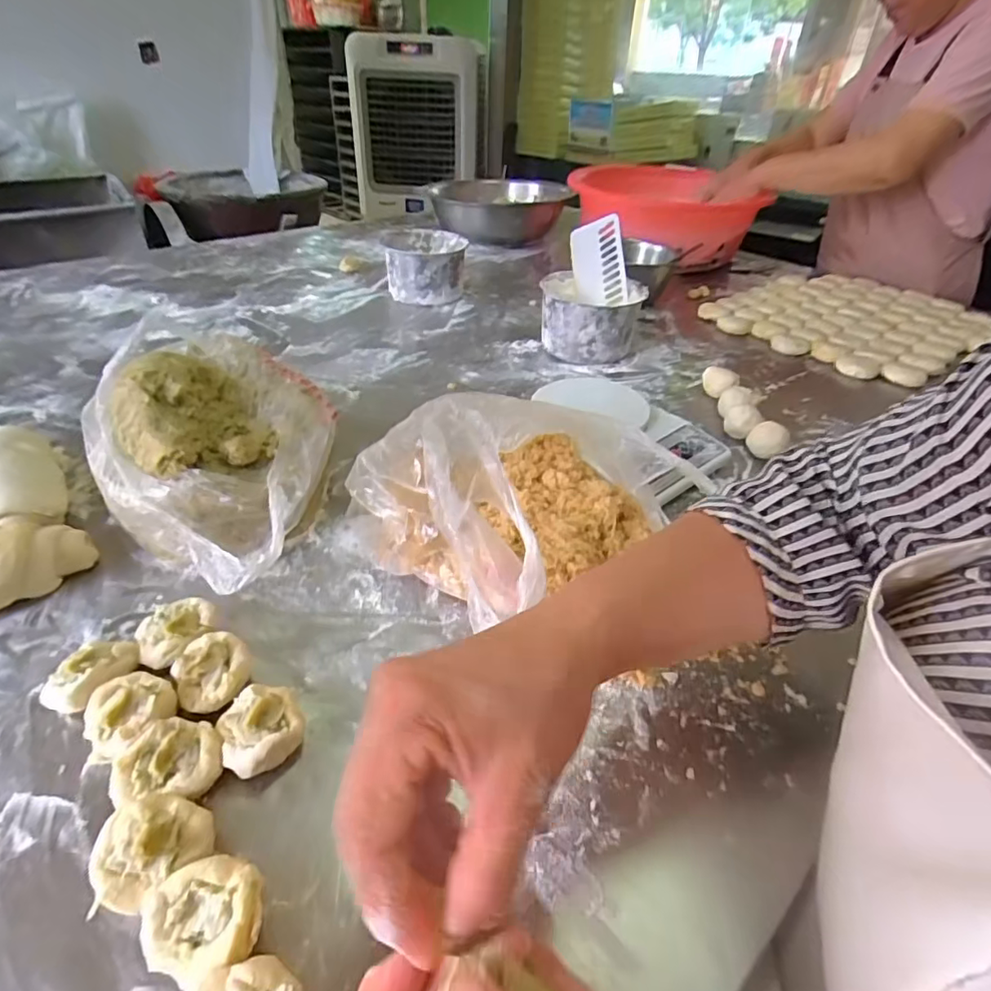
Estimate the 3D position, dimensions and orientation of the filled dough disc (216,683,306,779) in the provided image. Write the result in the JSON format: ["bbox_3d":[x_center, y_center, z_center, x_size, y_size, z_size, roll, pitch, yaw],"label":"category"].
[{"bbox_3d":[-0.144,0.146,0.341,0.046,0.029,0.051,-17,44,-25],"label":"filled dough disc"}]

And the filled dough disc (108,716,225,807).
[{"bbox_3d":[-0.189,0.156,0.323,0.055,0.029,0.046,-5,40,-13],"label":"filled dough disc"}]

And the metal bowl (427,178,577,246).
[{"bbox_3d":[0.003,-0.654,1.242,0.260,0.102,0.271,-4,40,-12],"label":"metal bowl"}]

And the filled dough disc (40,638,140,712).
[{"bbox_3d":[-0.265,0.119,0.364,0.039,0.032,0.052,15,40,15],"label":"filled dough disc"}]

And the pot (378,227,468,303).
[{"bbox_3d":[-0.125,-0.406,0.975,0.129,0.087,0.133,2,38,-2],"label":"pot"}]

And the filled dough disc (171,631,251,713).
[{"bbox_3d":[-0.188,0.120,0.369,0.044,0.031,0.050,-22,45,-29],"label":"filled dough disc"}]

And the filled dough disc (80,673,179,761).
[{"bbox_3d":[-0.228,0.134,0.343,0.046,0.036,0.048,2,38,-2],"label":"filled dough disc"}]

